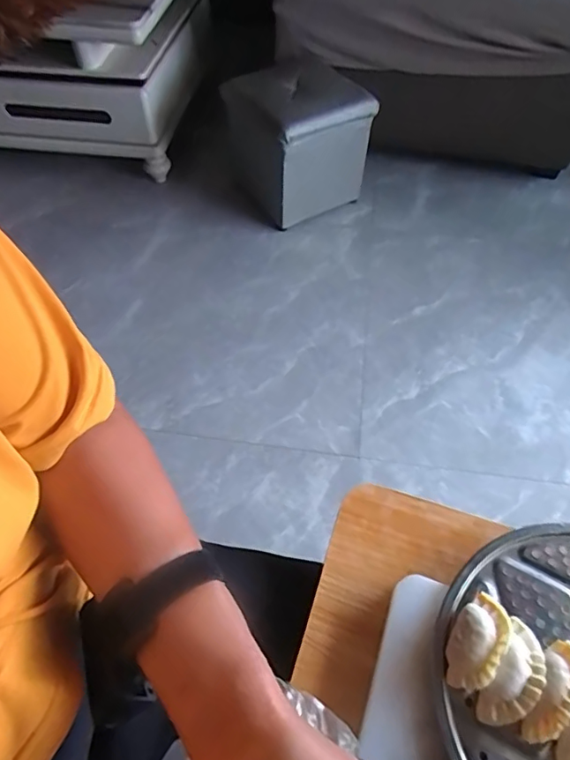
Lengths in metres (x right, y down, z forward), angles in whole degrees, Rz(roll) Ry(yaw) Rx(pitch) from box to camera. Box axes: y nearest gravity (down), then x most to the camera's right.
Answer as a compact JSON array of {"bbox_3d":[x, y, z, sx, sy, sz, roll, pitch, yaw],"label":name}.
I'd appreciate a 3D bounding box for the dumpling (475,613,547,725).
[{"bbox_3d":[0.175,0.222,0.385,0.031,0.019,0.078,31,58,17],"label":"dumpling"}]

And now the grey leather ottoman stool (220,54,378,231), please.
[{"bbox_3d":[0.036,-0.761,1.623,0.351,0.347,0.373,-28,60,-21],"label":"grey leather ottoman stool"}]

